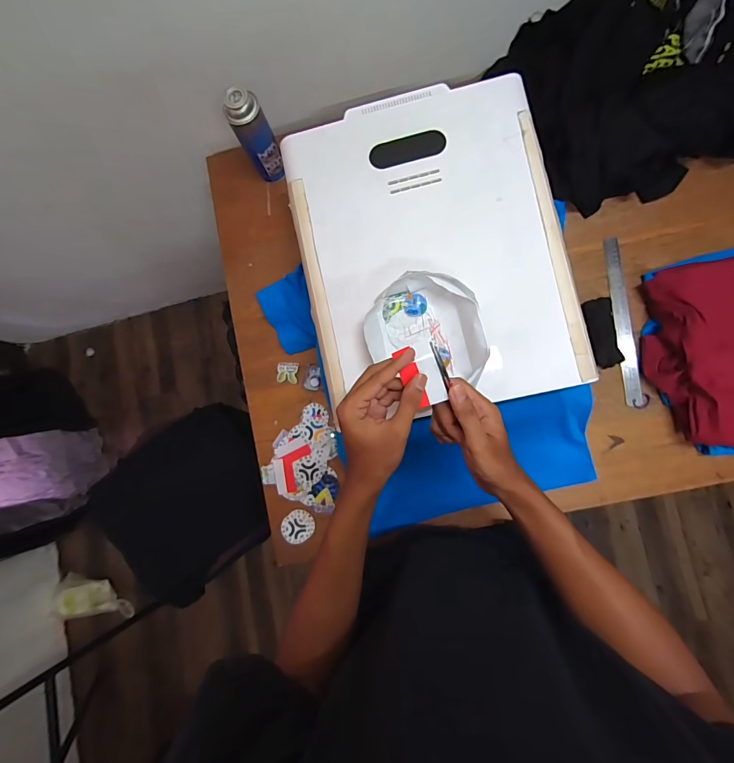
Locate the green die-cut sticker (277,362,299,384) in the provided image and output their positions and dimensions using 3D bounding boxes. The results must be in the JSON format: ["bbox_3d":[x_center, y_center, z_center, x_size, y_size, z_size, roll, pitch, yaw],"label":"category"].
[{"bbox_3d":[-0.162,-0.019,0.731,0.041,0.004,0.042,5,86,5],"label":"green die-cut sticker"}]

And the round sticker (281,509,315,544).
[{"bbox_3d":[-0.136,0.286,0.712,0.065,0.006,0.063,0,85,5],"label":"round sticker"}]

